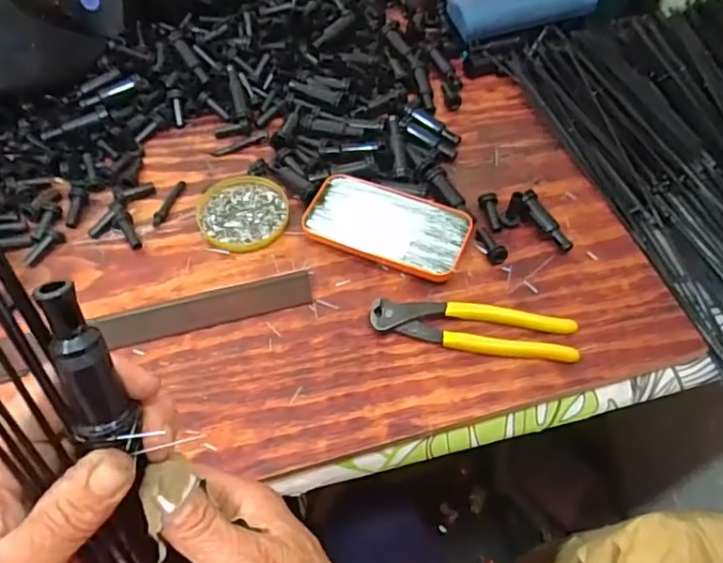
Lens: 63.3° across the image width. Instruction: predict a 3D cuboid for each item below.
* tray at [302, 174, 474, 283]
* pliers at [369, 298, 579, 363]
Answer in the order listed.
[{"bbox_3d":[0.023,-0.051,0.533,0.143,0.017,0.075,18,57,12],"label":"tray"},{"bbox_3d":[0.091,0.036,0.479,0.163,0.017,0.040,9,56,6],"label":"pliers"}]

